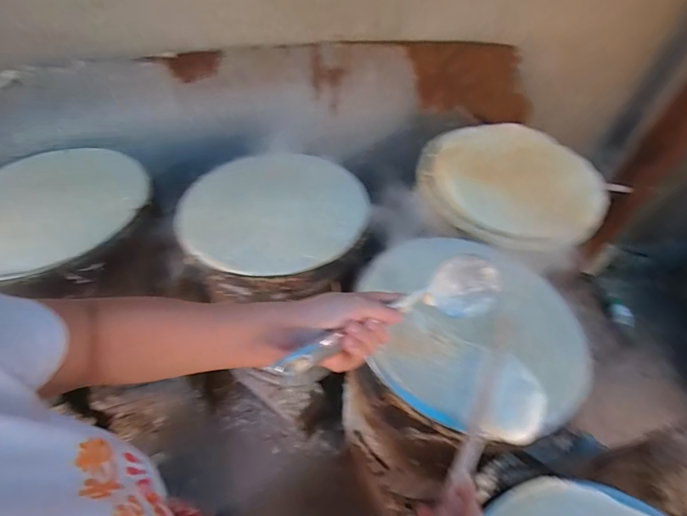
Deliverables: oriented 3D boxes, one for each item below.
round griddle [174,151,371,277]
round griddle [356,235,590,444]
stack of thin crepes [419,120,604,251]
[{"bbox_3d":[-0.141,-0.104,0.761,0.365,0.030,0.347,-1,50,-6],"label":"round griddle"},{"bbox_3d":[0.208,0.105,0.588,0.324,0.047,0.327,3,50,-3],"label":"round griddle"},{"bbox_3d":[0.379,-0.189,0.851,0.406,0.071,0.386,27,71,18],"label":"stack of thin crepes"}]

